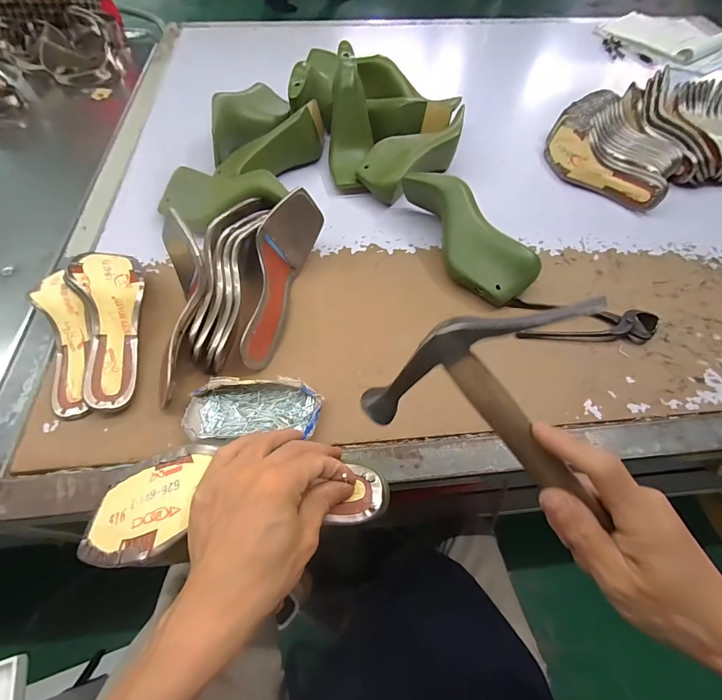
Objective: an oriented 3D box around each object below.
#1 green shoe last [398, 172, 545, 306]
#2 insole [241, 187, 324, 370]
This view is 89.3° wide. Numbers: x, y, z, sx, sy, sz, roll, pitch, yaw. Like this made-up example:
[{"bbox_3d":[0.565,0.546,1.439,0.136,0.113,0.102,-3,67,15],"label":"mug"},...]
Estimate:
[{"bbox_3d":[0.136,-0.158,0.503,0.082,0.074,0.227,-34,64,-20],"label":"green shoe last"},{"bbox_3d":[-0.108,-0.087,0.450,0.058,0.091,0.221,14,59,7],"label":"insole"}]

